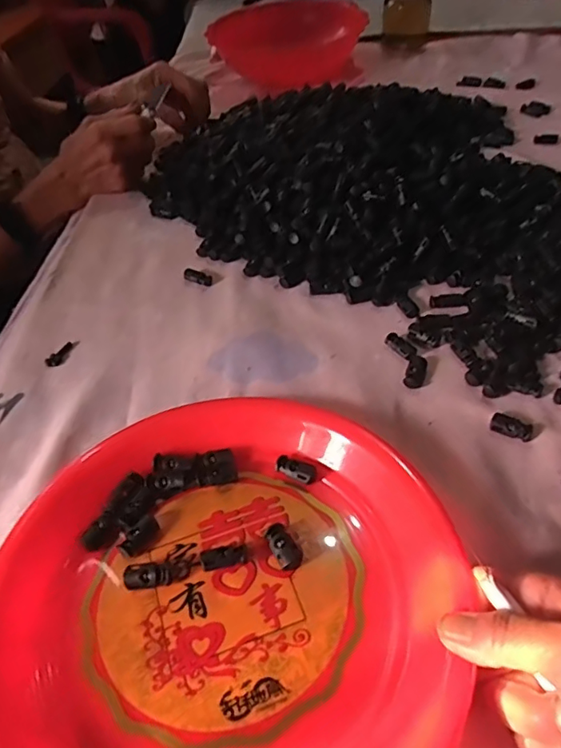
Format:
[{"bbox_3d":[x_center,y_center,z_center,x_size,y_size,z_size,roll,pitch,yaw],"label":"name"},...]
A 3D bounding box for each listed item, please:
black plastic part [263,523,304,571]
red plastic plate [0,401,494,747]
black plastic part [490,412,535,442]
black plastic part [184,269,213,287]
[{"bbox_3d":[0.001,0.103,0.319,0.014,0.010,0.029,-25,51,-18],"label":"black plastic part"},{"bbox_3d":[-0.034,0.115,0.295,0.252,0.045,0.246,-1,51,1],"label":"red plastic plate"},{"bbox_3d":[0.166,0.038,0.384,0.029,0.007,0.014,17,51,18],"label":"black plastic part"},{"bbox_3d":[-0.080,-0.093,0.519,0.029,0.007,0.012,17,53,15],"label":"black plastic part"}]

